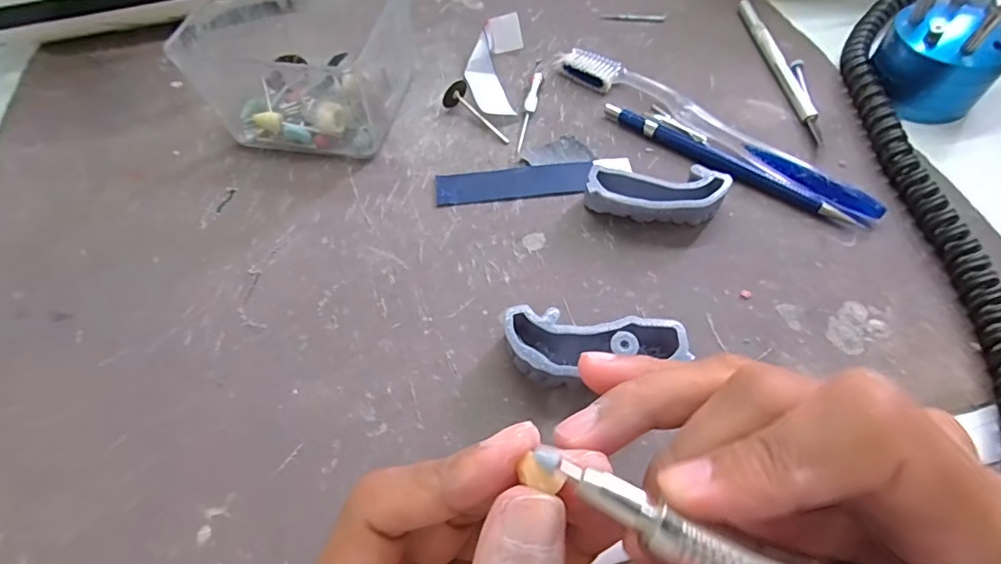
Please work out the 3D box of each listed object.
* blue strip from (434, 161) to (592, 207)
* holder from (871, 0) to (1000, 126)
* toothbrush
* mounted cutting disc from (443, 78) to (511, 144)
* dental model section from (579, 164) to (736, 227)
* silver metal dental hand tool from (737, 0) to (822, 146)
[{"bbox_3d":[0.007,-0.052,0.272,0.080,0.004,0.021,-6,57,-1],"label":"blue strip"},{"bbox_3d":[0.240,-0.134,0.278,0.063,0.065,0.062,34,65,22],"label":"holder"},{"bbox_3d":[0.111,-0.085,0.284,0.186,0.012,0.021,37,66,23],"label":"toothbrush"},{"bbox_3d":[-0.013,-0.094,0.293,0.015,0.016,0.044,-35,62,-18],"label":"mounted cutting disc"},{"bbox_3d":[0.074,-0.039,0.251,0.065,0.020,0.027,-3,57,1],"label":"dental model section"},{"bbox_3d":[0.167,-0.131,0.315,0.009,0.007,0.126,-5,57,0],"label":"silver metal dental hand tool"}]

